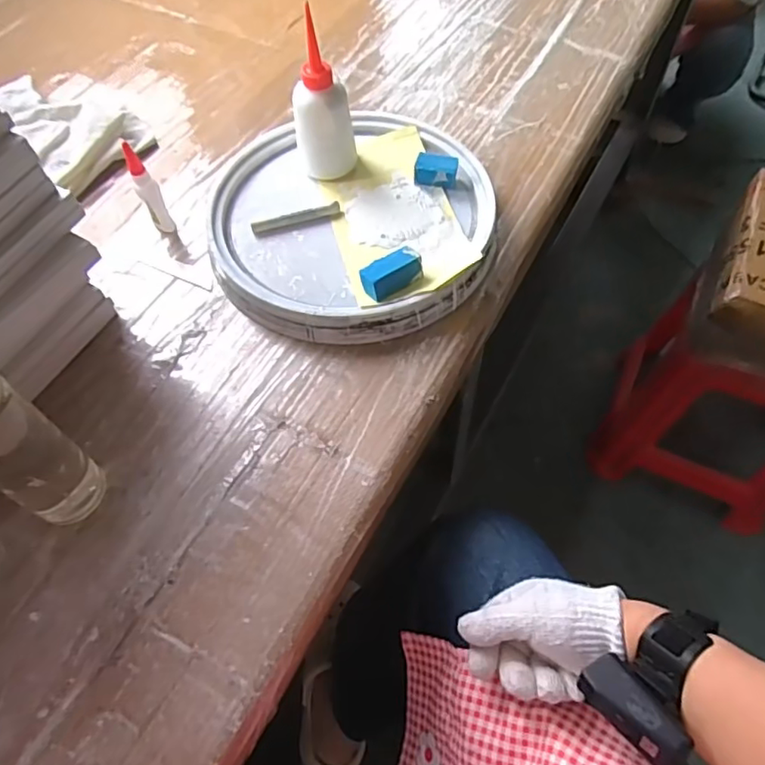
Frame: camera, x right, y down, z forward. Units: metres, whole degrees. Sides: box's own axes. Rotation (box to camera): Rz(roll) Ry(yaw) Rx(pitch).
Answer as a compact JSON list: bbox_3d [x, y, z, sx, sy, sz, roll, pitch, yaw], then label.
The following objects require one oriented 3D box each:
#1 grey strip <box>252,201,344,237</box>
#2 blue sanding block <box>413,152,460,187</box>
[{"bbox_3d":[-0.088,-0.169,0.617,0.093,0.013,0.012,-15,61,-7],"label":"grey strip"},{"bbox_3d":[0.057,-0.225,0.632,0.044,0.023,0.026,11,60,9],"label":"blue sanding block"}]

